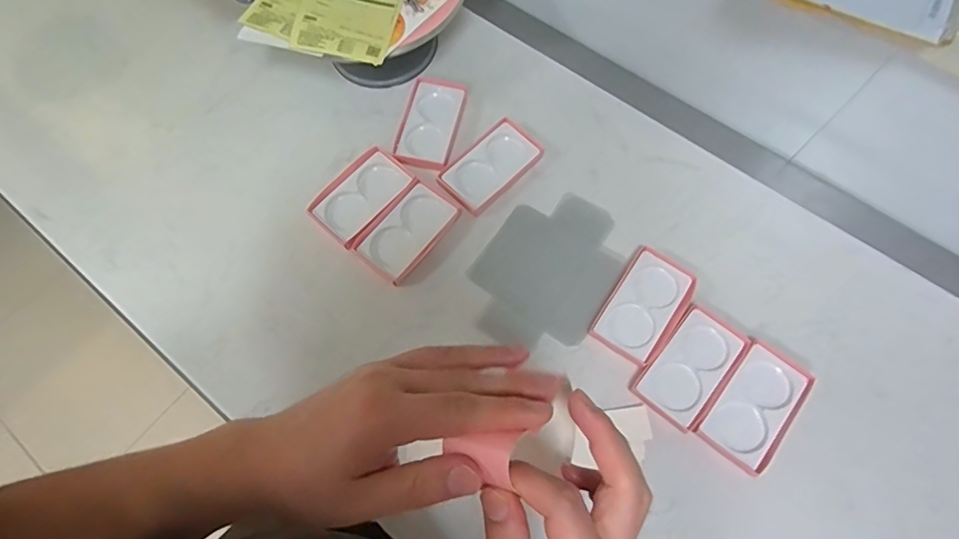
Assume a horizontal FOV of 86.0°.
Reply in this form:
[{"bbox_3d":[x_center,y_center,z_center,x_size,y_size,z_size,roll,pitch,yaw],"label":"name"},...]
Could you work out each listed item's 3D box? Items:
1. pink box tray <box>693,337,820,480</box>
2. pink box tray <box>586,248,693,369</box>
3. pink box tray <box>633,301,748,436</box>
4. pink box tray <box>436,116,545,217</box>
[{"bbox_3d":[0.339,0.168,0.630,0.084,0.017,0.149,38,75,13],"label":"pink box tray"},{"bbox_3d":[0.219,0.048,0.682,0.089,0.022,0.144,34,74,12],"label":"pink box tray"},{"bbox_3d":[0.270,0.122,0.654,0.084,0.013,0.151,39,75,14],"label":"pink box tray"},{"bbox_3d":[0.017,-0.154,0.760,0.086,0.018,0.150,43,76,15],"label":"pink box tray"}]

